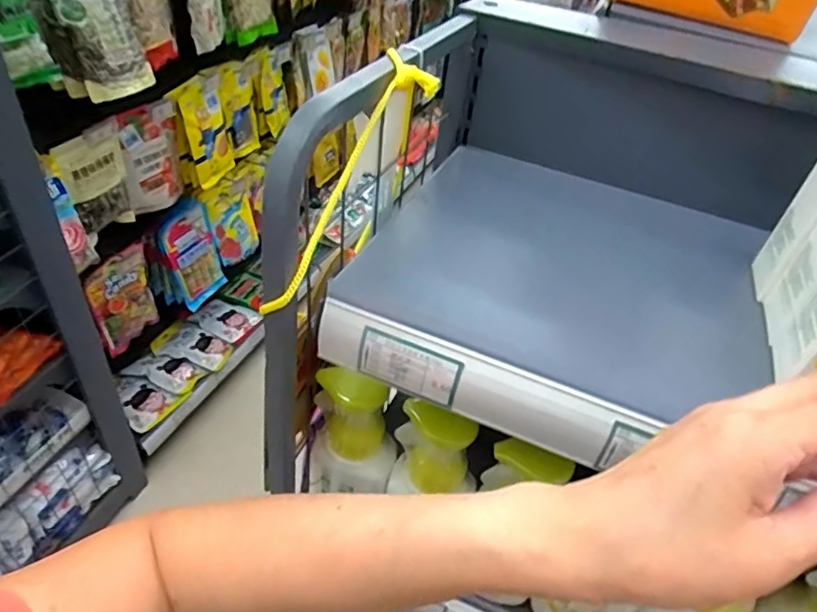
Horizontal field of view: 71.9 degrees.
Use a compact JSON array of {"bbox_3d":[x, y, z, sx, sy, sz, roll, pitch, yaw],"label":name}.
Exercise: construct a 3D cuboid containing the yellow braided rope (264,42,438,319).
[{"bbox_3d":[-0.038,-0.082,0.370,0.042,0.012,0.203,23,77,17],"label":"yellow braided rope"}]

